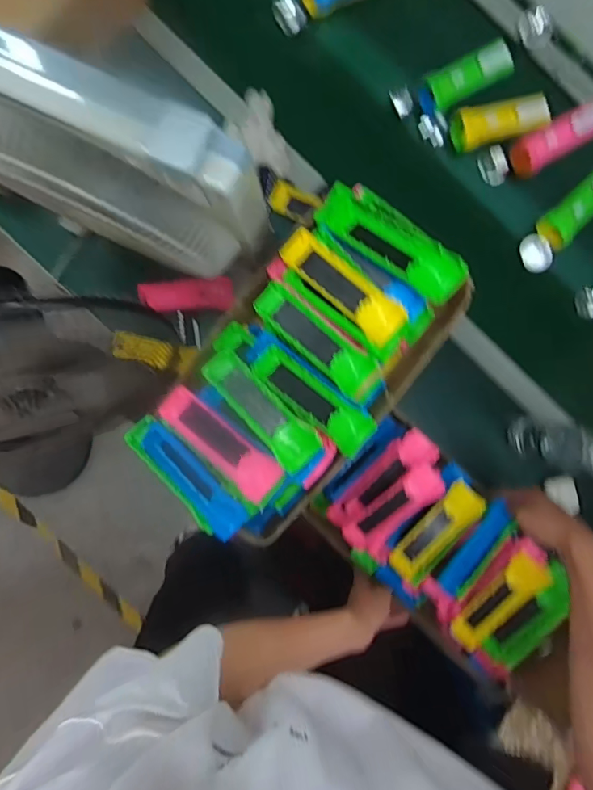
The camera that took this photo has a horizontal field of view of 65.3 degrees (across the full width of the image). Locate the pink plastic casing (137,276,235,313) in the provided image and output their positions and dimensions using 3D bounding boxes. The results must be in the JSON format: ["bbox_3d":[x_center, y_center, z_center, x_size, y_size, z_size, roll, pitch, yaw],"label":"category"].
[{"bbox_3d":[-0.182,-0.165,0.767,0.156,0.017,0.052,-1,90,0],"label":"pink plastic casing"}]

